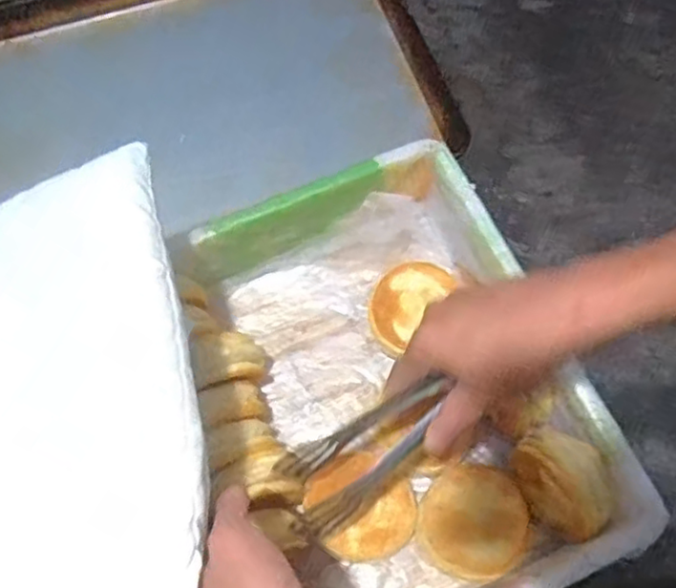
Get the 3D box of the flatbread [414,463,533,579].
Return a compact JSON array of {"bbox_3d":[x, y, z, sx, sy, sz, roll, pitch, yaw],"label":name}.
[{"bbox_3d":[0.123,0.205,0.613,0.093,0.015,0.095,0,67,0],"label":"flatbread"}]

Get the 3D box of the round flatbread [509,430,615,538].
[{"bbox_3d":[0.196,0.167,0.595,0.058,0.079,0.093,-15,68,-6],"label":"round flatbread"}]

